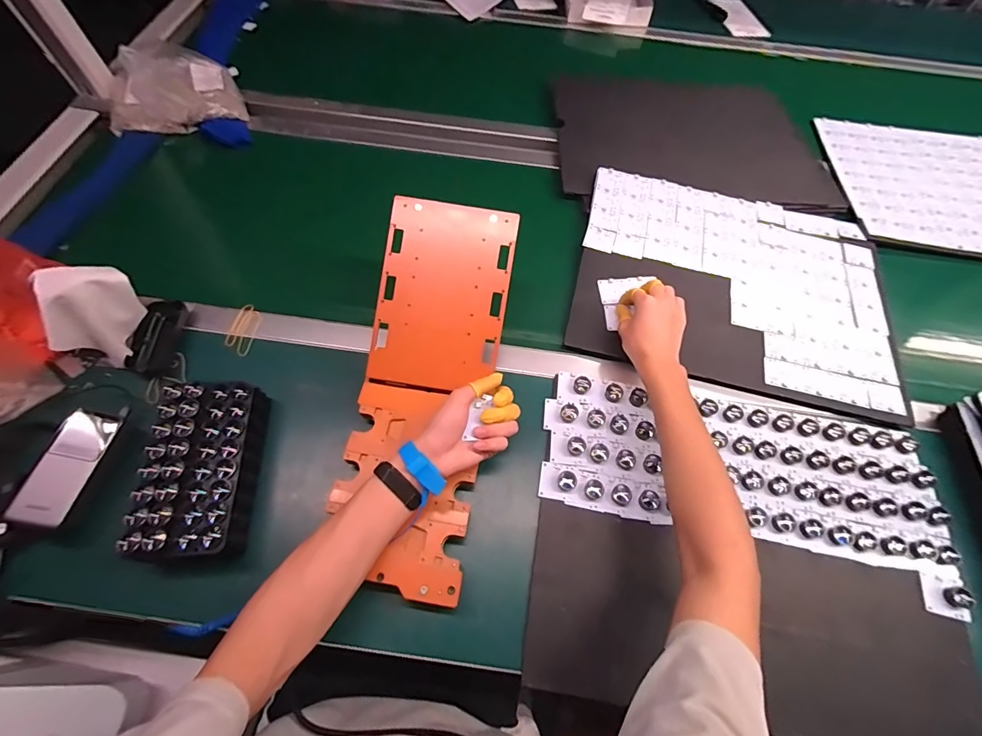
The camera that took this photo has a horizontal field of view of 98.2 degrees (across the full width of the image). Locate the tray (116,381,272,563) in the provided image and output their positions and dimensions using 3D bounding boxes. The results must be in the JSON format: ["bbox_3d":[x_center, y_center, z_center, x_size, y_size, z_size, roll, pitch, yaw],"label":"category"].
[{"bbox_3d":[-0.330,0.115,0.496,0.105,0.064,0.198,-2,63,-4],"label":"tray"}]

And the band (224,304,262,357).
[{"bbox_3d":[-0.369,-0.056,0.631,0.041,0.012,0.087,2,63,-2],"label":"band"}]

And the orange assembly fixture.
[{"bbox_3d":[-0.079,0.022,0.527,0.177,0.066,0.466,6,78,1],"label":"orange assembly fixture"}]

